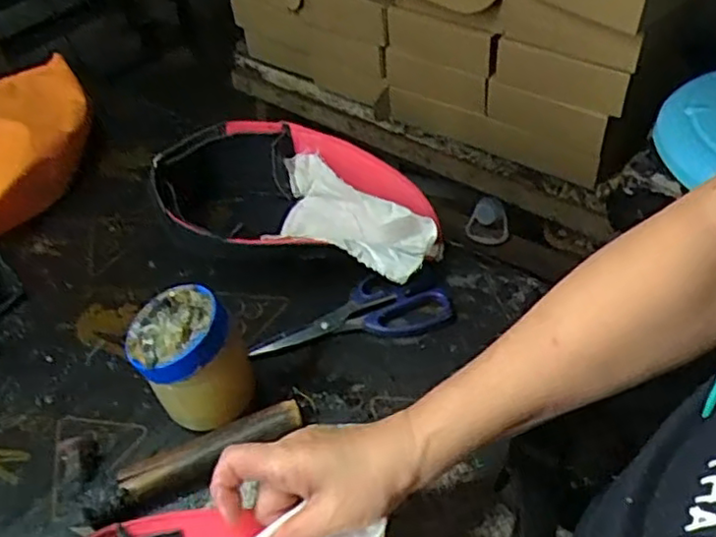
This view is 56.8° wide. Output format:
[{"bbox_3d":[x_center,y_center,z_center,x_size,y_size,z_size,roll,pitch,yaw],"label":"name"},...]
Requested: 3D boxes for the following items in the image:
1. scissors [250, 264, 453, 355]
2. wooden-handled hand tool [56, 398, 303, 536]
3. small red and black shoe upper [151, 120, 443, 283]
[{"bbox_3d":[-0.008,0.043,0.583,0.173,0.014,0.062,-17,54,-5],"label":"scissors"},{"bbox_3d":[-0.136,0.134,0.512,0.174,0.031,0.081,-23,48,-15],"label":"wooden-handled hand tool"},{"bbox_3d":[-0.063,-0.062,0.649,0.284,0.072,0.153,9,48,14],"label":"small red and black shoe upper"}]

